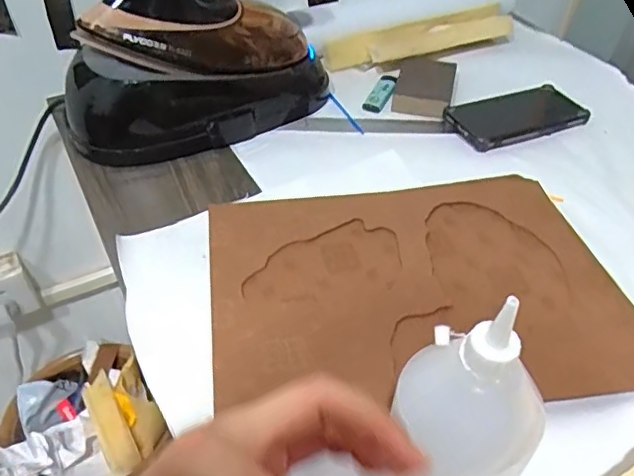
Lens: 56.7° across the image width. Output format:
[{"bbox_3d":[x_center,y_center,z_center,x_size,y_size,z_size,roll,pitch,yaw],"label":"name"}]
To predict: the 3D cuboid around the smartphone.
[{"bbox_3d":[0.233,-0.142,0.691,0.164,0.017,0.078,-19,49,-21],"label":"smartphone"}]

